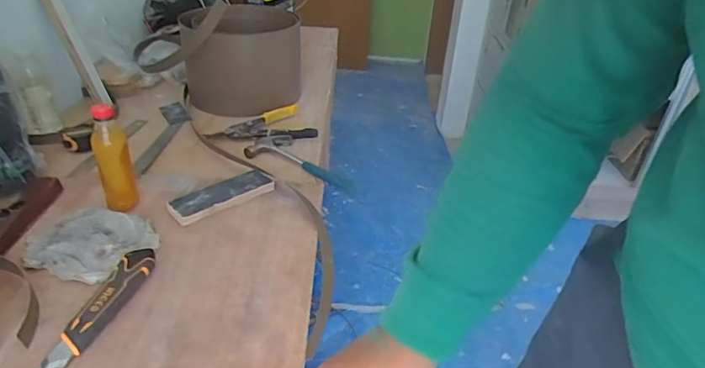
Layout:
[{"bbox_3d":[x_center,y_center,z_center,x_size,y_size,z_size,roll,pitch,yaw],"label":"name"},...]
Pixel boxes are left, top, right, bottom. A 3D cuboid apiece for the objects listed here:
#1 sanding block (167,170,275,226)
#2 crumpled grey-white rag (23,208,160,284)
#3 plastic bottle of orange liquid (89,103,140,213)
[{"bbox_3d":[-0.226,0.020,0.830,0.177,0.024,0.060,-26,43,-38],"label":"sanding block"},{"bbox_3d":[-0.397,0.081,0.713,0.175,0.022,0.135,14,34,17],"label":"crumpled grey-white rag"},{"bbox_3d":[-0.381,-0.038,0.758,0.054,0.178,0.042,-15,37,-26],"label":"plastic bottle of orange liquid"}]

